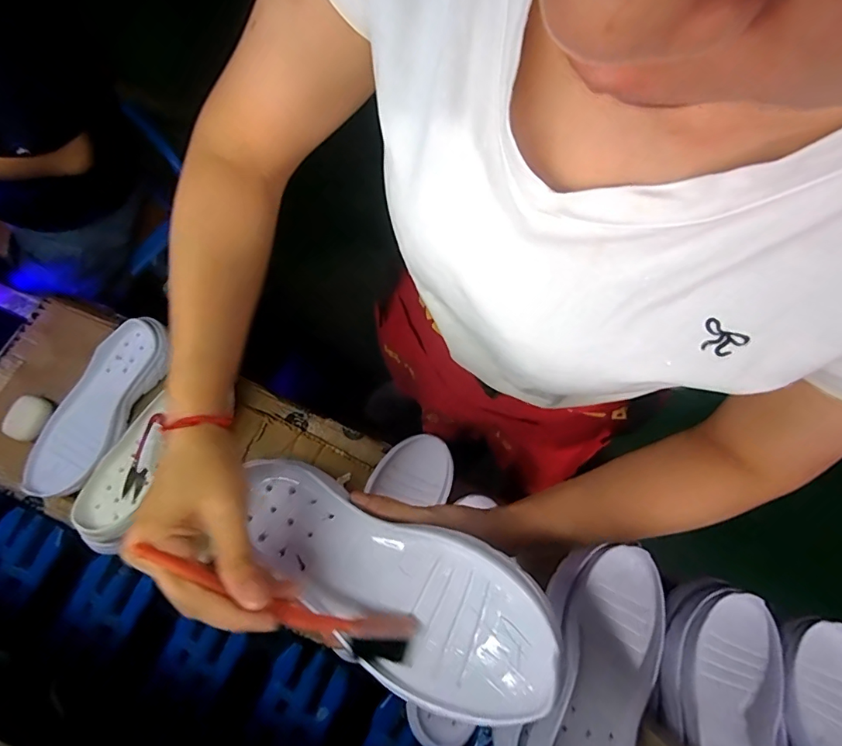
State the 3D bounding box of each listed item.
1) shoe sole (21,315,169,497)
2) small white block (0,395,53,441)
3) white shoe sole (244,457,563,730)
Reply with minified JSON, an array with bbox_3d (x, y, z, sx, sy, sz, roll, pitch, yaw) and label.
[{"bbox_3d":[-0.411,0.037,0.599,0.092,0.028,0.239,26,75,6],"label":"shoe sole"},{"bbox_3d":[-0.501,0.059,0.603,0.040,0.033,0.056,13,74,3],"label":"small white block"},{"bbox_3d":[-0.035,0.131,0.315,0.255,0.029,0.092,20,73,30],"label":"white shoe sole"}]

